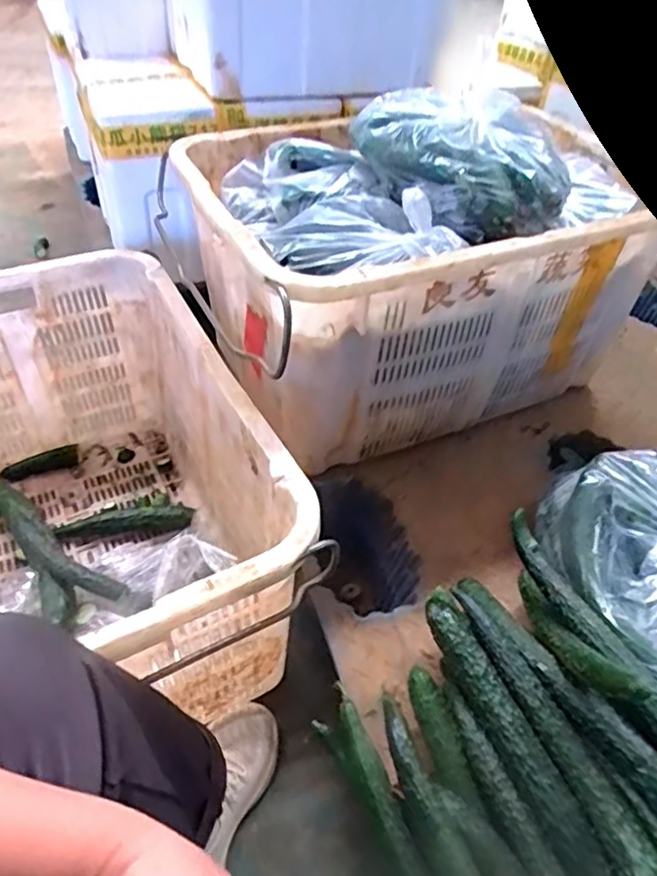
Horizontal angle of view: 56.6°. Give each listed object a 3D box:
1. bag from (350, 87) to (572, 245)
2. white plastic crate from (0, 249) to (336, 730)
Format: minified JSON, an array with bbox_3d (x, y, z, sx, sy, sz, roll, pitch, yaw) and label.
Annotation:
[{"bbox_3d":[0.200,-0.390,0.855,0.234,0.118,0.289,-17,48,-21],"label":"bag"},{"bbox_3d":[-0.343,0.079,0.819,0.457,0.364,0.675,-17,47,-20],"label":"white plastic crate"}]

